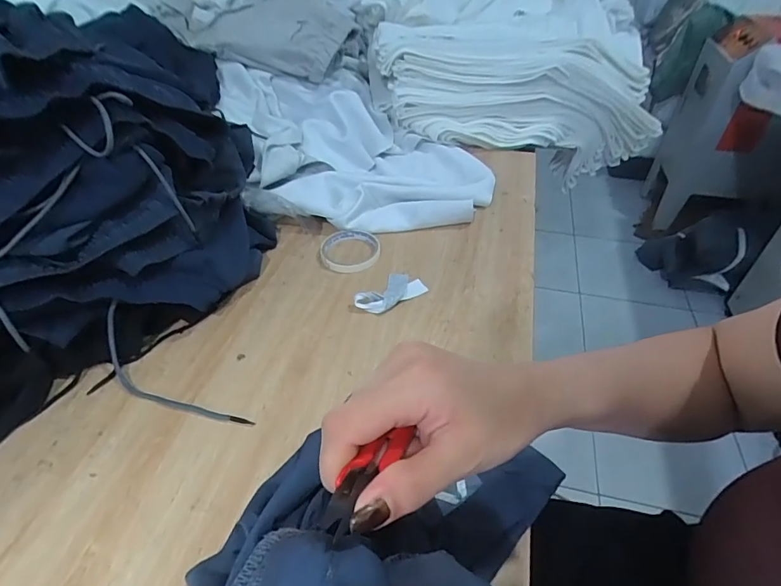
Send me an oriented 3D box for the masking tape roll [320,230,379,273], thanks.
[{"bbox_3d":[-0.060,-0.064,0.676,0.087,0.014,0.085,0,43,0],"label":"masking tape roll"}]

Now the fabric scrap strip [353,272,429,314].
[{"bbox_3d":[0.002,-0.003,0.604,0.057,0.020,0.093,29,50,27],"label":"fabric scrap strip"}]

